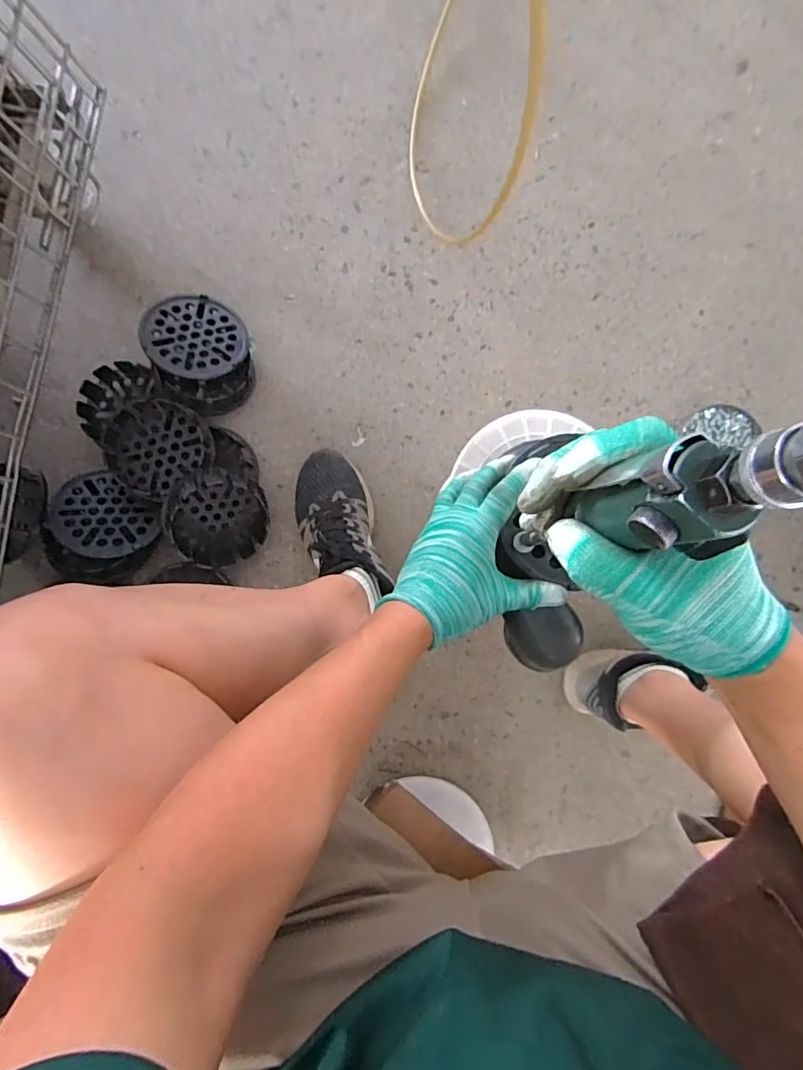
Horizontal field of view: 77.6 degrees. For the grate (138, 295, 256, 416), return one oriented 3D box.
[{"bbox_3d":[-0.282,-0.250,0.706,0.141,0.065,0.154,-21,87,-27],"label":"grate"}]

